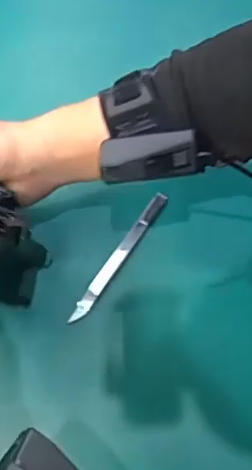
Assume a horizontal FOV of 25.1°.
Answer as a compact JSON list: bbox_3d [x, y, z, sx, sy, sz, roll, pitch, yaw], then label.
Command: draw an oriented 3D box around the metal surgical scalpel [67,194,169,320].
[{"bbox_3d":[-0.006,0.019,0.515,0.014,0.012,0.142,33,81,8],"label":"metal surgical scalpel"}]

